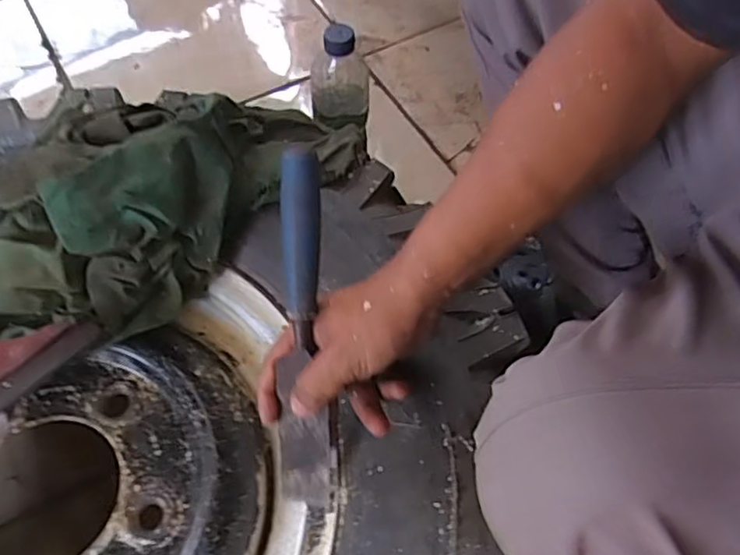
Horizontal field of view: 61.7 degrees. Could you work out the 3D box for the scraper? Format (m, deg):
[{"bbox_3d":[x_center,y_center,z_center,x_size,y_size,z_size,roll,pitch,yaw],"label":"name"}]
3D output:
[{"bbox_3d":[-0.044,0.043,0.422,0.040,0.253,0.017,-1,18,-2],"label":"scraper"}]

